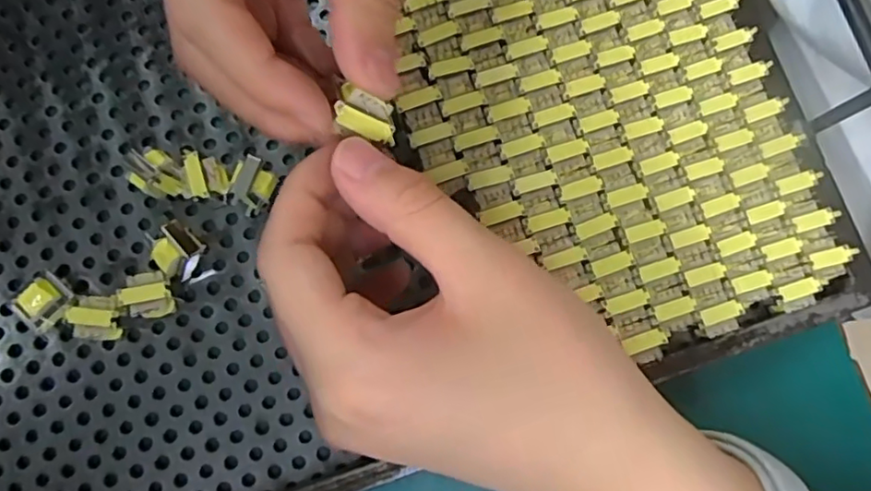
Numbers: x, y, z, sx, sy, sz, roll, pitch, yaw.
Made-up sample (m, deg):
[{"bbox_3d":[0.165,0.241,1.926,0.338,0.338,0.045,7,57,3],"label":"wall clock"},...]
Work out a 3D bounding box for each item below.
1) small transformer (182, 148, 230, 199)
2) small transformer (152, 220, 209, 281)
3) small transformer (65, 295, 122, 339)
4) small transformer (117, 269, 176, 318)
[{"bbox_3d":[-0.093,-0.029,0.247,0.015,0.016,0.021,-17,81,-5],"label":"small transformer"},{"bbox_3d":[-0.102,0.003,0.239,0.019,0.020,0.019,42,81,5],"label":"small transformer"},{"bbox_3d":[-0.131,0.029,0.234,0.020,0.016,0.017,1,80,-2],"label":"small transformer"},{"bbox_3d":[-0.112,0.020,0.237,0.020,0.016,0.019,-16,81,-5],"label":"small transformer"}]

